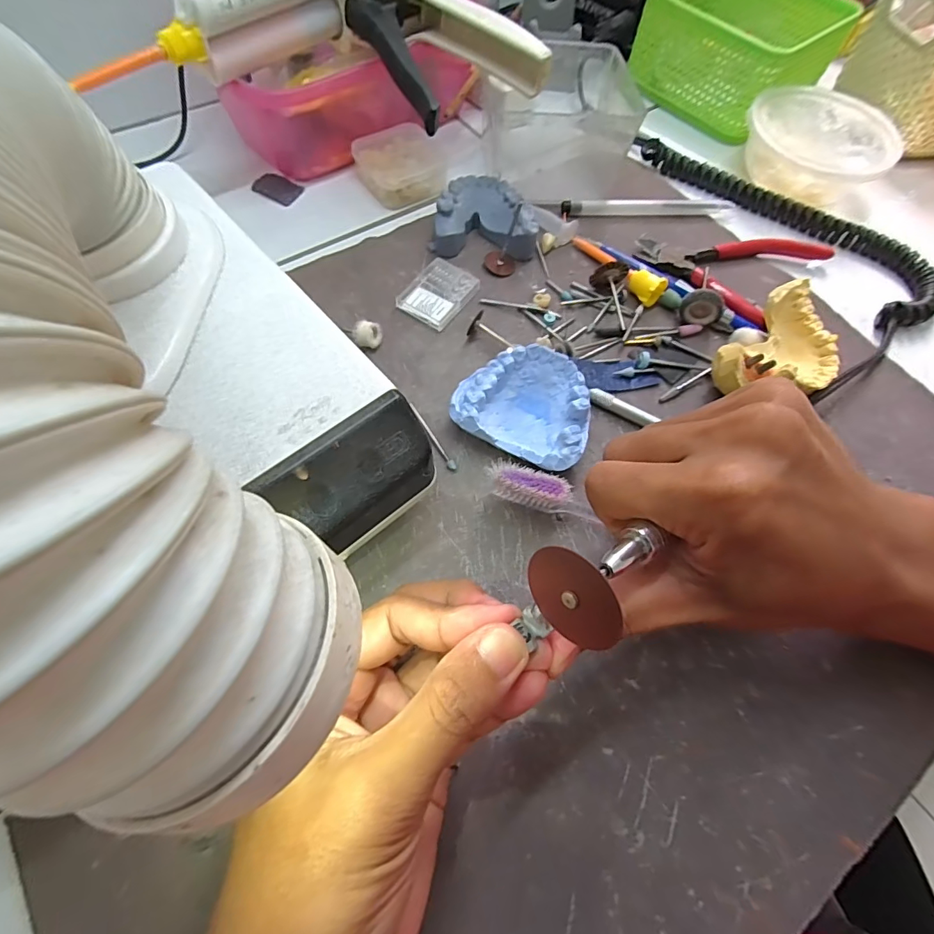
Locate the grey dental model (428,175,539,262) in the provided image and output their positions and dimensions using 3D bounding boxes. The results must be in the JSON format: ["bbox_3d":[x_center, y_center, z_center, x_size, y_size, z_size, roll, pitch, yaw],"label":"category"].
[{"bbox_3d":[0.011,-0.165,0.313,0.065,0.024,0.054,1,64,-3],"label":"grey dental model"}]

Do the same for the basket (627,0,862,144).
[{"bbox_3d":[0.229,-0.358,0.401,0.139,0.059,0.130,-38,72,-19],"label":"basket"}]

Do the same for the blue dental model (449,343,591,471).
[{"bbox_3d":[0.032,-0.031,0.248,0.067,0.029,0.055,27,66,9],"label":"blue dental model"}]

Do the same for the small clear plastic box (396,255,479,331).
[{"bbox_3d":[-0.018,-0.108,0.295,0.037,0.007,0.045,33,67,12],"label":"small clear plastic box"}]

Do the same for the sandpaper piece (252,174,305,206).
[{"bbox_3d":[-0.133,-0.197,0.335,0.032,0.004,0.024,24,65,8],"label":"sandpaper piece"}]

